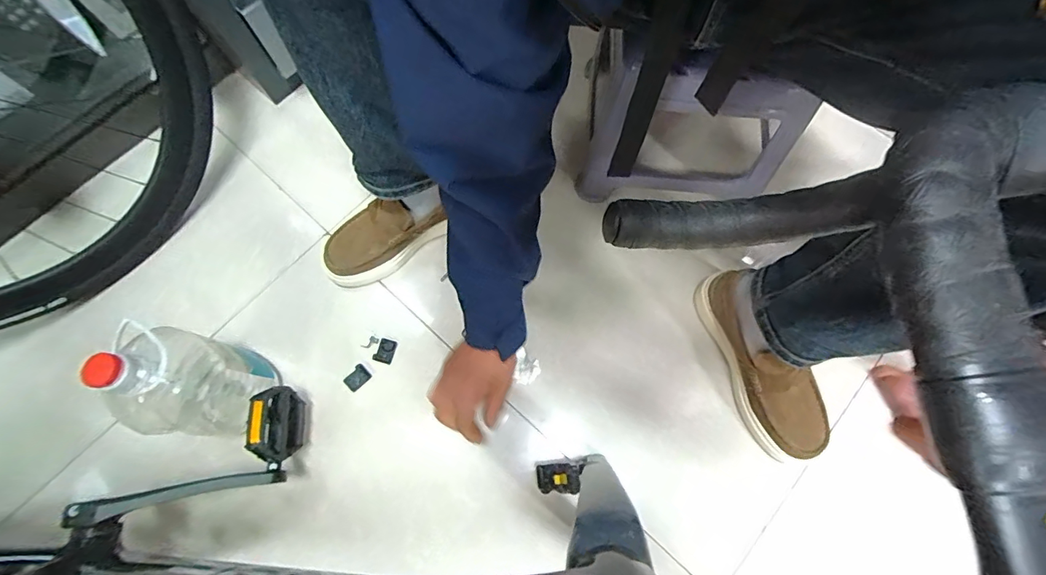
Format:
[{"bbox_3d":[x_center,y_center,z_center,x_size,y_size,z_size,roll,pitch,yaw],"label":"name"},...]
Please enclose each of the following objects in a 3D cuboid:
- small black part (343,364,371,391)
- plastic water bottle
[{"bbox_3d":[-0.247,0.135,0.679,0.026,0.005,0.035,39,77,12],"label":"small black part"},{"bbox_3d":[-0.418,0.117,0.568,0.109,0.235,0.116,20,74,7],"label":"plastic water bottle"}]

